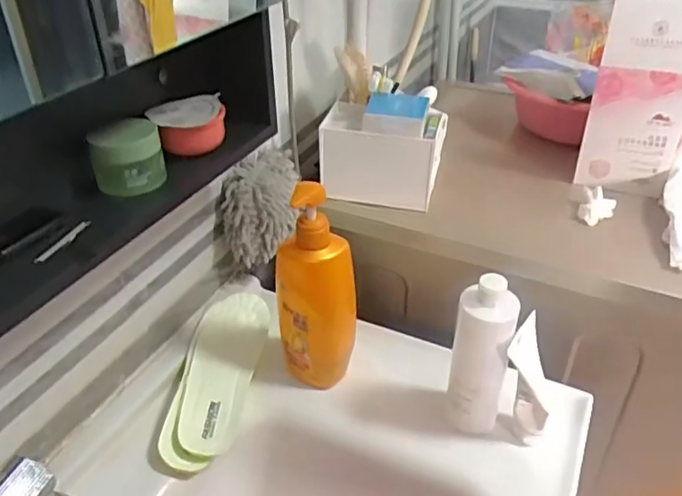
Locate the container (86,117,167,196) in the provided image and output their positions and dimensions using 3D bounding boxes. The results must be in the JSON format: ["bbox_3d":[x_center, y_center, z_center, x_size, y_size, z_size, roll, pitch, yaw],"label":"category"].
[{"bbox_3d":[-0.196,-0.084,0.550,0.061,0.058,0.048,-12,36,-16],"label":"container"}]

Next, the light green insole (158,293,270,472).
[{"bbox_3d":[-0.151,0.158,0.732,0.085,0.034,0.243,21,42,-11],"label":"light green insole"}]

